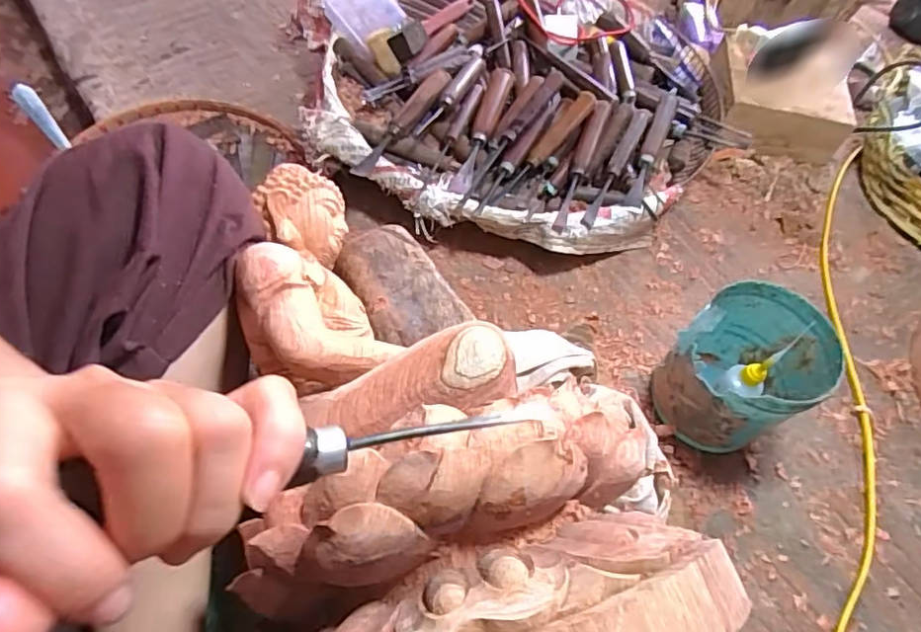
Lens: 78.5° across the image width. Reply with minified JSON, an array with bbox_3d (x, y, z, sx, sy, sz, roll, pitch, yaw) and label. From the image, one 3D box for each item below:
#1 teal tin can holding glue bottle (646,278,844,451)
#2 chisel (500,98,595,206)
[{"bbox_3d":[0.235,0.051,0.487,0.114,0.118,0.101,-22,62,-17],"label":"teal tin can holding glue bottle"},{"bbox_3d":[0.088,-0.178,0.604,0.019,0.024,0.171,38,78,19],"label":"chisel"}]

